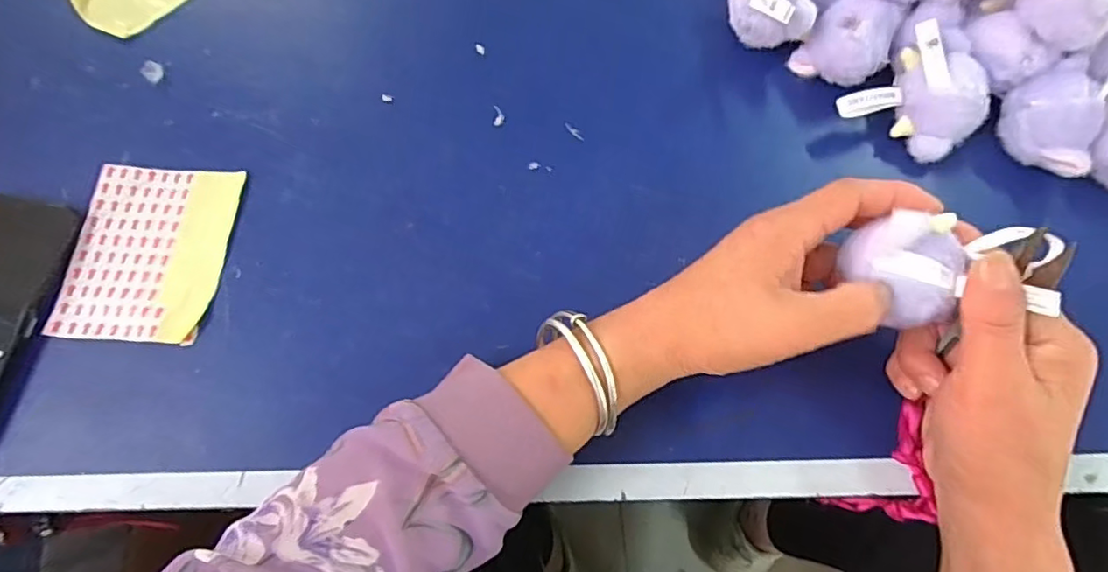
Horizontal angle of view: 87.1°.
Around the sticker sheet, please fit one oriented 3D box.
[{"bbox_3d":[-0.266,-0.023,0.387,0.096,0.010,0.120,6,71,-2],"label":"sticker sheet"}]

